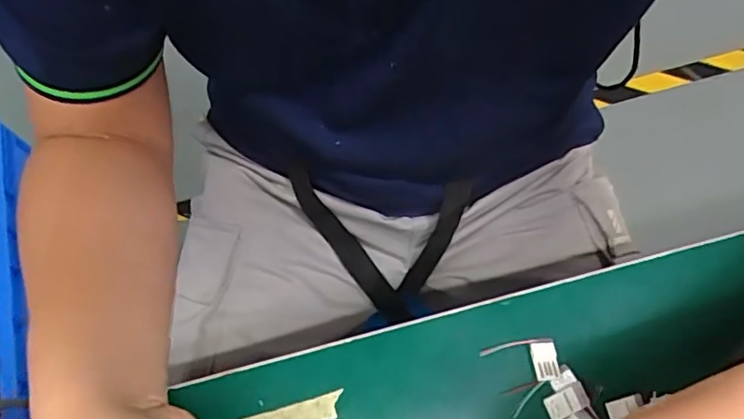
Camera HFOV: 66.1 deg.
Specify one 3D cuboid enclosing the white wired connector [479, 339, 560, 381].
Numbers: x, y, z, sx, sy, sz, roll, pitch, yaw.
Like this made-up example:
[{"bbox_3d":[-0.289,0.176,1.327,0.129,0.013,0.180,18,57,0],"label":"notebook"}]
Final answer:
[{"bbox_3d":[0.072,0.073,0.278,0.035,0.006,0.020,-5,69,2],"label":"white wired connector"}]

